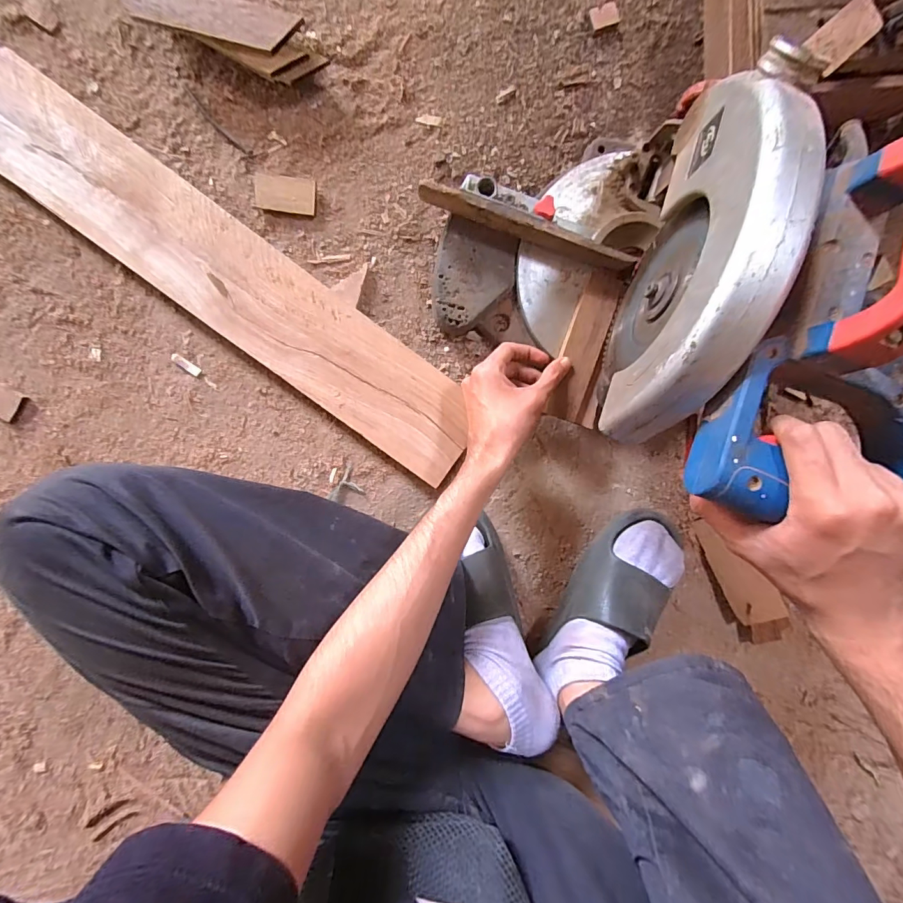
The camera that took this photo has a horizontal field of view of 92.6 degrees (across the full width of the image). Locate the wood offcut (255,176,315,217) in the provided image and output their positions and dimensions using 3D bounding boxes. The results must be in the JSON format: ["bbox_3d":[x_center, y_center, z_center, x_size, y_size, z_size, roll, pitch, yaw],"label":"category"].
[{"bbox_3d":[-0.174,-0.269,0.453,0.063,0.008,0.034,6,98,-2],"label":"wood offcut"}]

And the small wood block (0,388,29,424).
[{"bbox_3d":[-0.501,-0.053,0.487,0.033,0.008,0.036,34,96,-5],"label":"small wood block"}]

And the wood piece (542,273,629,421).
[{"bbox_3d":[0.137,-0.108,0.443,0.040,0.009,0.151,14,96,-3],"label":"wood piece"}]

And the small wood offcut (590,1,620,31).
[{"bbox_3d":[0.157,-0.449,0.446,0.029,0.006,0.022,-22,98,2],"label":"small wood offcut"}]

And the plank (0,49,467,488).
[{"bbox_3d":[-0.241,-0.189,0.464,0.622,0.020,0.109,36,96,-5],"label":"plank"}]

